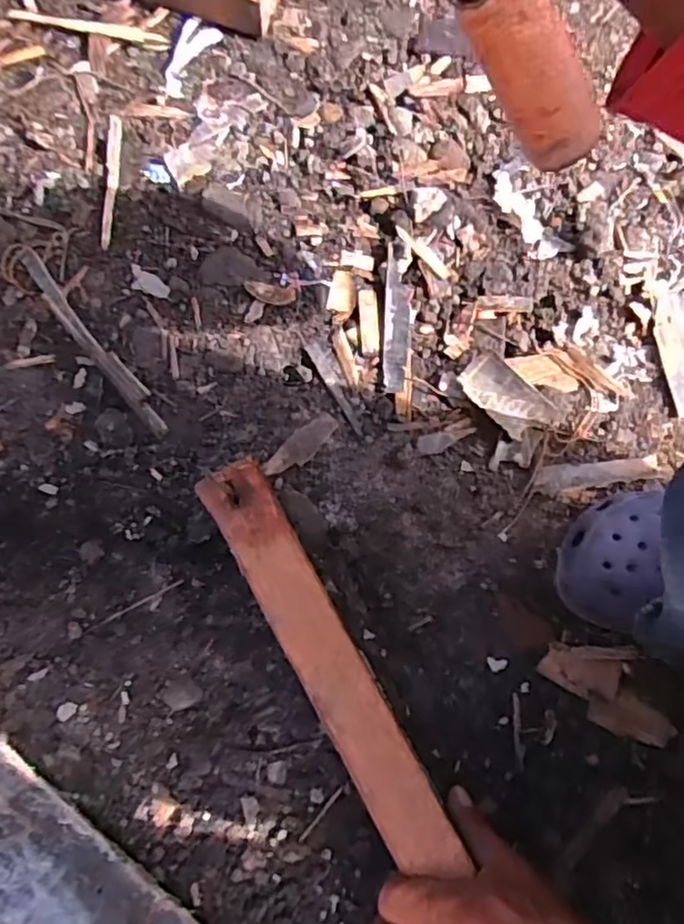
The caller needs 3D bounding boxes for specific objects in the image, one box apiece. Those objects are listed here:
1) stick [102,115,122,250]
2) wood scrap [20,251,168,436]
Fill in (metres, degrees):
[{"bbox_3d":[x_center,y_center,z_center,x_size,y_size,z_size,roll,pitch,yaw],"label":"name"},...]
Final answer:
[{"bbox_3d":[-0.190,-0.232,0.516,0.011,0.006,0.119,-1,78,-2],"label":"stick"},{"bbox_3d":[-0.189,-0.090,0.474,0.019,0.016,0.175,-40,81,-9],"label":"wood scrap"}]

